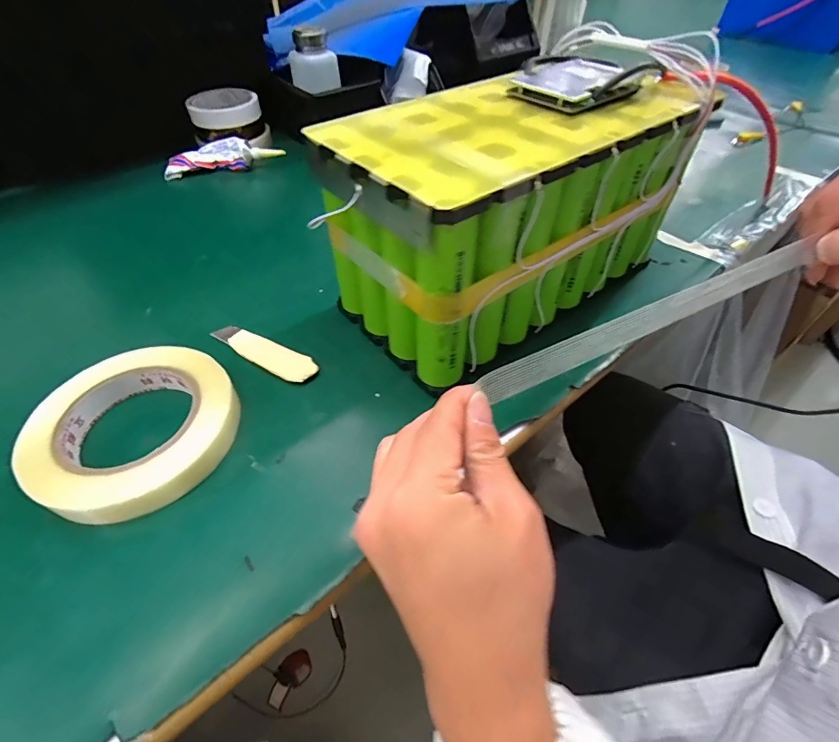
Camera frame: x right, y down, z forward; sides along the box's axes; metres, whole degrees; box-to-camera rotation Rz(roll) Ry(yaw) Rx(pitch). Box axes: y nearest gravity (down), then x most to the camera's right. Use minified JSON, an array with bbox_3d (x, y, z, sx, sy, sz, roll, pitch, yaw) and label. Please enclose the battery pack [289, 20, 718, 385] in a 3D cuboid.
[{"bbox_3d":[0.071,-0.127,0.335,0.263,0.147,0.137,-31,57,-25],"label":"battery pack"}]

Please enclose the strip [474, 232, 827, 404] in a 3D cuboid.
[{"bbox_3d":[0.126,-0.029,0.230,0.202,0.019,0.004,-23,32,-8],"label":"strip"}]

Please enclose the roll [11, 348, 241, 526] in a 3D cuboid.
[{"bbox_3d":[-0.179,0.036,0.273,0.108,0.027,0.117,1,49,-1],"label":"roll"}]

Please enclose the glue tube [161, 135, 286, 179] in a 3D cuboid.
[{"bbox_3d":[-0.254,-0.282,0.555,0.147,0.032,0.031,-9,50,-9],"label":"glue tube"}]

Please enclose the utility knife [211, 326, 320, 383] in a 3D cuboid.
[{"bbox_3d":[-0.122,-0.016,0.331,0.099,0.006,0.023,26,53,19],"label":"utility knife"}]

